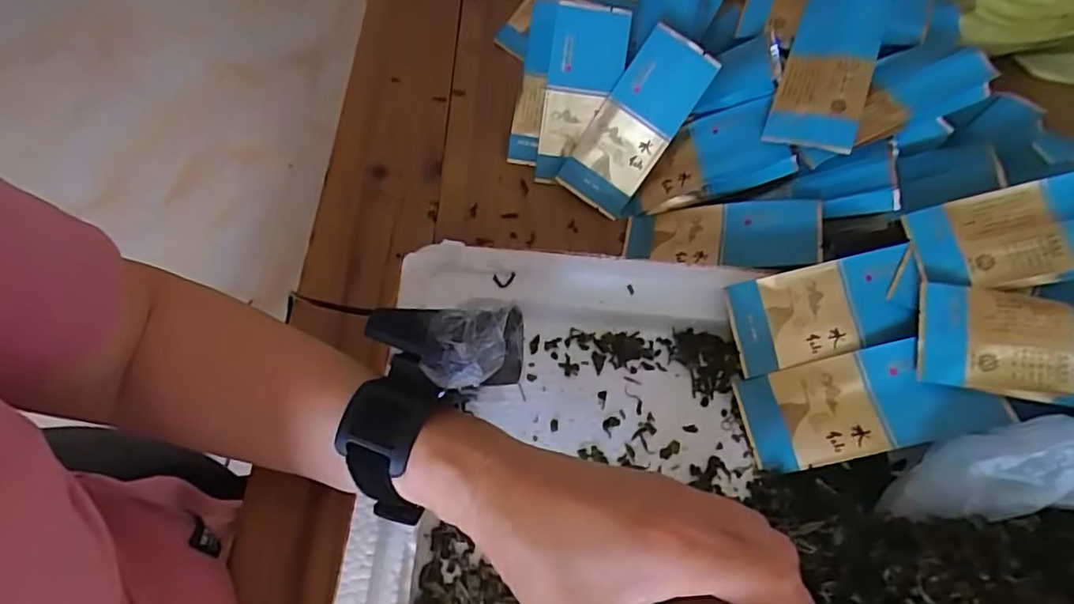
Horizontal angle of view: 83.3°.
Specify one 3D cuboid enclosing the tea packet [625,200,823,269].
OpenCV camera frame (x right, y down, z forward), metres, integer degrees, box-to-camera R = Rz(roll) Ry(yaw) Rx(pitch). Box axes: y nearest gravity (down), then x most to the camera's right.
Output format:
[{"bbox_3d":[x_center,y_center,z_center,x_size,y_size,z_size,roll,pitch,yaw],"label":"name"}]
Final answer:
[{"bbox_3d":[0.124,-0.046,0.411,0.126,0.013,0.047,1,56,22],"label":"tea packet"}]

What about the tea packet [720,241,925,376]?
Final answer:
[{"bbox_3d":[0.168,0.005,0.350,0.105,0.010,0.053,-14,84,4],"label":"tea packet"}]

